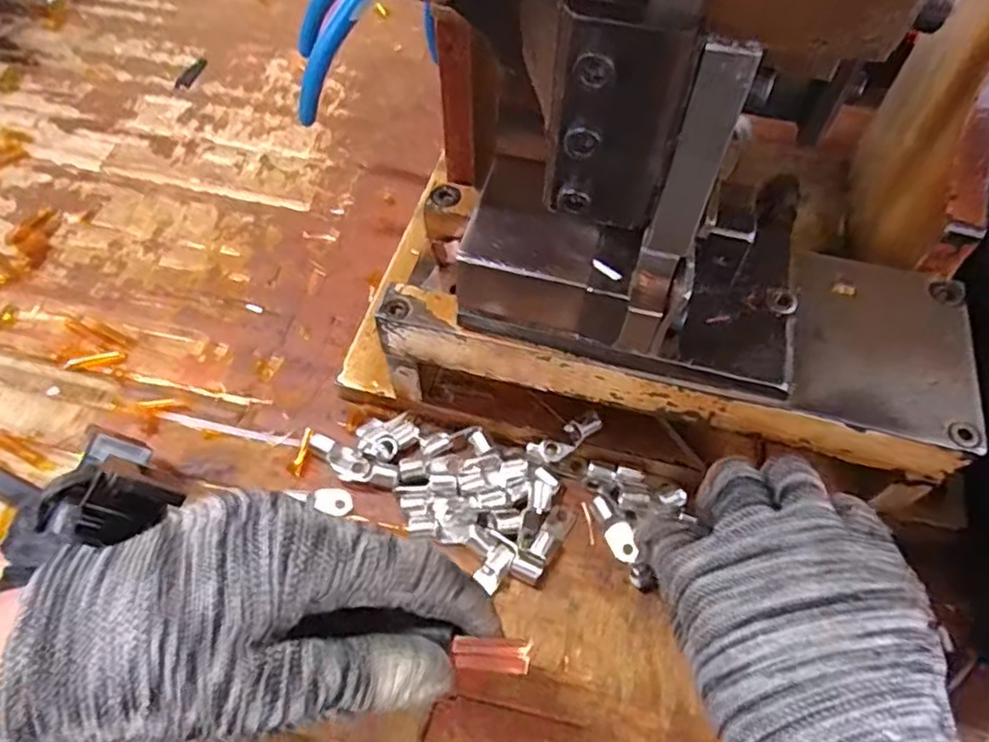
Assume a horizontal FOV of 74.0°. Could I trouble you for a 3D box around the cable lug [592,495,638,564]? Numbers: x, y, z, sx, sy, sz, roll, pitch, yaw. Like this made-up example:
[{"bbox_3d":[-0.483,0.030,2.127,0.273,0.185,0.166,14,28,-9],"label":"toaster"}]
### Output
[{"bbox_3d":[0.056,0.073,0.305,0.013,0.010,0.031,-25,61,-16],"label":"cable lug"}]

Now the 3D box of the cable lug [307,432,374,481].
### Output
[{"bbox_3d":[-0.075,0.044,0.325,0.037,0.009,0.015,27,61,15],"label":"cable lug"}]

